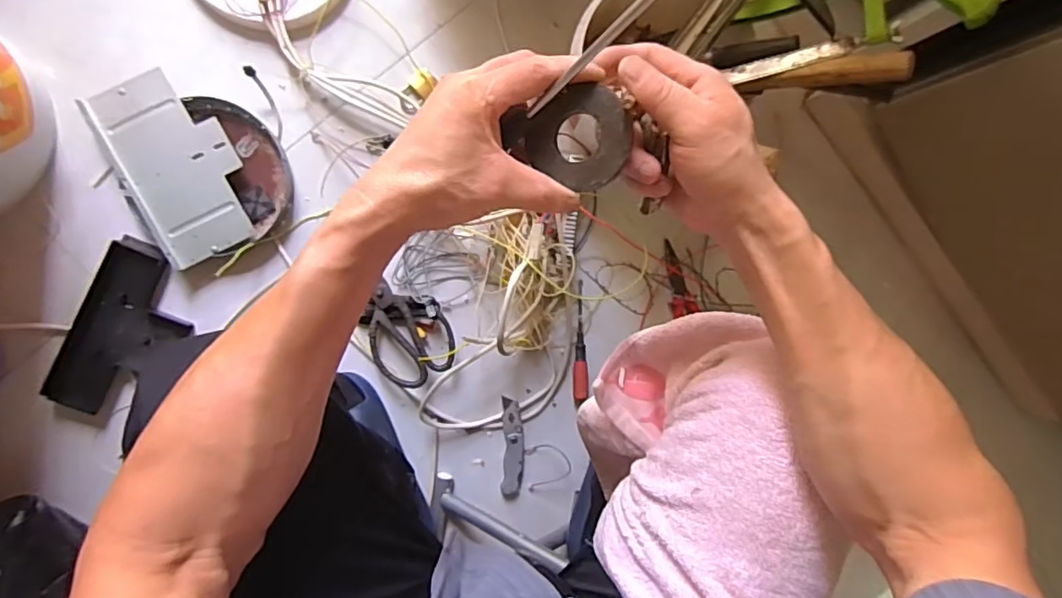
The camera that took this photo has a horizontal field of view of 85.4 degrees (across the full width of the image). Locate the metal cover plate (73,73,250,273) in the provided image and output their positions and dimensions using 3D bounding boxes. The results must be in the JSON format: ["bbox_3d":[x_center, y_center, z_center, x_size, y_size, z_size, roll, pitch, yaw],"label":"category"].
[{"bbox_3d":[-0.456,-0.171,0.748,0.135,0.031,0.233,-27,97,-5],"label":"metal cover plate"}]

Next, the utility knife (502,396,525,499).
[{"bbox_3d":[-0.027,0.224,0.863,0.033,0.011,0.154,1,93,-8],"label":"utility knife"}]

